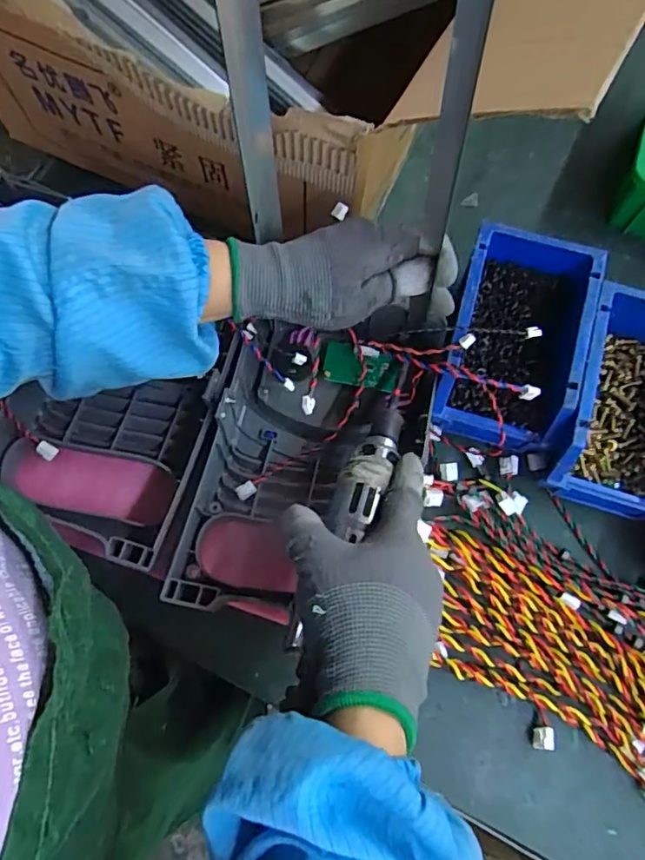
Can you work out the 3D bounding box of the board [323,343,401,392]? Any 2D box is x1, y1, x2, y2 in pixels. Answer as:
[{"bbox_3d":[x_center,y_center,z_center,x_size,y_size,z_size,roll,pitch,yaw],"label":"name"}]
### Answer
[{"bbox_3d":[0.031,-0.051,0.455,0.060,0.010,0.032,11,91,11],"label":"board"}]

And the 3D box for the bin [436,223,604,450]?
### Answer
[{"bbox_3d":[0.151,-0.073,0.455,0.106,0.072,0.165,17,74,6],"label":"bin"}]

